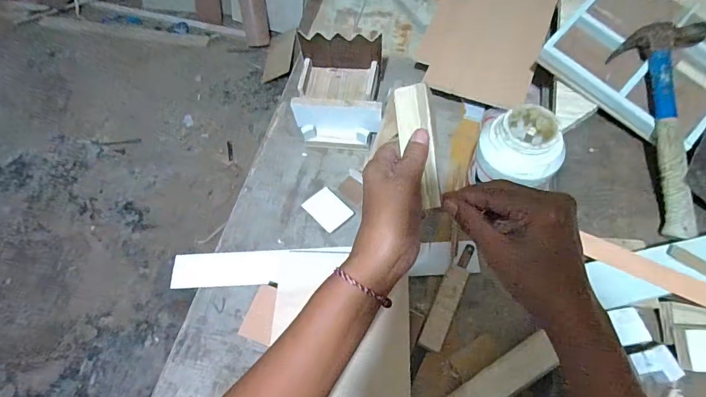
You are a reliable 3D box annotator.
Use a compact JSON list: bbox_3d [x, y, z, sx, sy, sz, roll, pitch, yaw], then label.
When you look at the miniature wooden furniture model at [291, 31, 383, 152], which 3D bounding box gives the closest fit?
[{"bbox_3d":[-0.021,-0.163,0.628,0.136,0.103,0.155,3,61,5],"label":"miniature wooden furniture model"}]

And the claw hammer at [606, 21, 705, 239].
[{"bbox_3d":[0.390,-0.093,0.490,0.107,0.032,0.283,5,75,6],"label":"claw hammer"}]

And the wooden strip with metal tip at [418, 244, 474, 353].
[{"bbox_3d":[0.119,0.120,0.482,0.026,0.011,0.135,23,65,15],"label":"wooden strip with metal tip"}]

